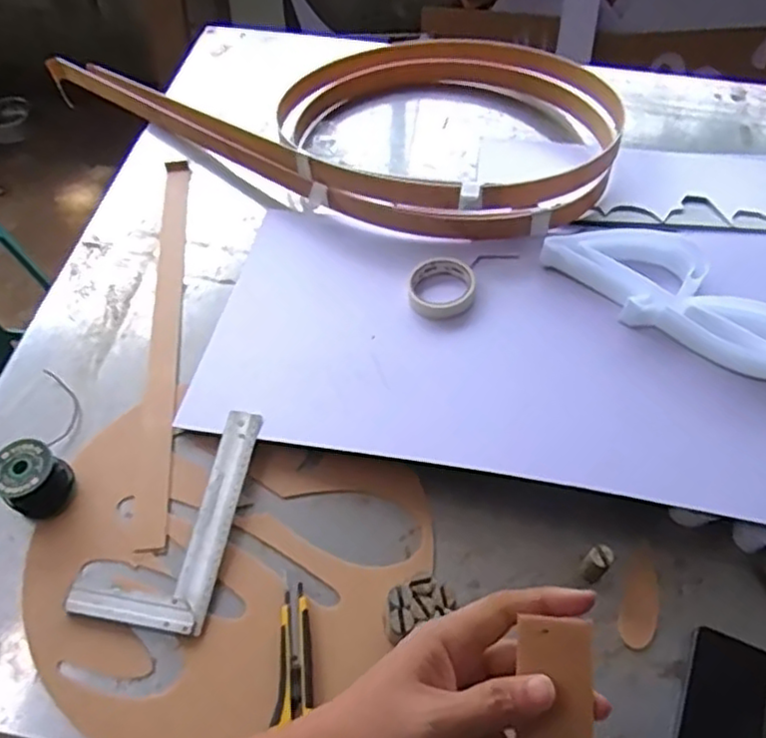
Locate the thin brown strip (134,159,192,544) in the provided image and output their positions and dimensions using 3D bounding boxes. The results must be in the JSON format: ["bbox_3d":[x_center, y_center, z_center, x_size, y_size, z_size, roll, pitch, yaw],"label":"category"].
[{"bbox_3d":[-0.297,-0.064,0.949,0.049,0.012,0.641,-5,57,-2],"label":"thin brown strip"}]

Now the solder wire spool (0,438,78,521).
[{"bbox_3d":[-0.403,0.127,0.789,0.067,0.075,0.069,0,57,1],"label":"solder wire spool"}]

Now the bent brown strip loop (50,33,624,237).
[{"bbox_3d":[-0.091,-0.514,1.181,1.006,0.118,0.531,23,60,15],"label":"bent brown strip loop"}]

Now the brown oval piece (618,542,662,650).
[{"bbox_3d":[0.288,0.249,0.753,0.039,0.004,0.117,19,59,13],"label":"brown oval piece"}]

